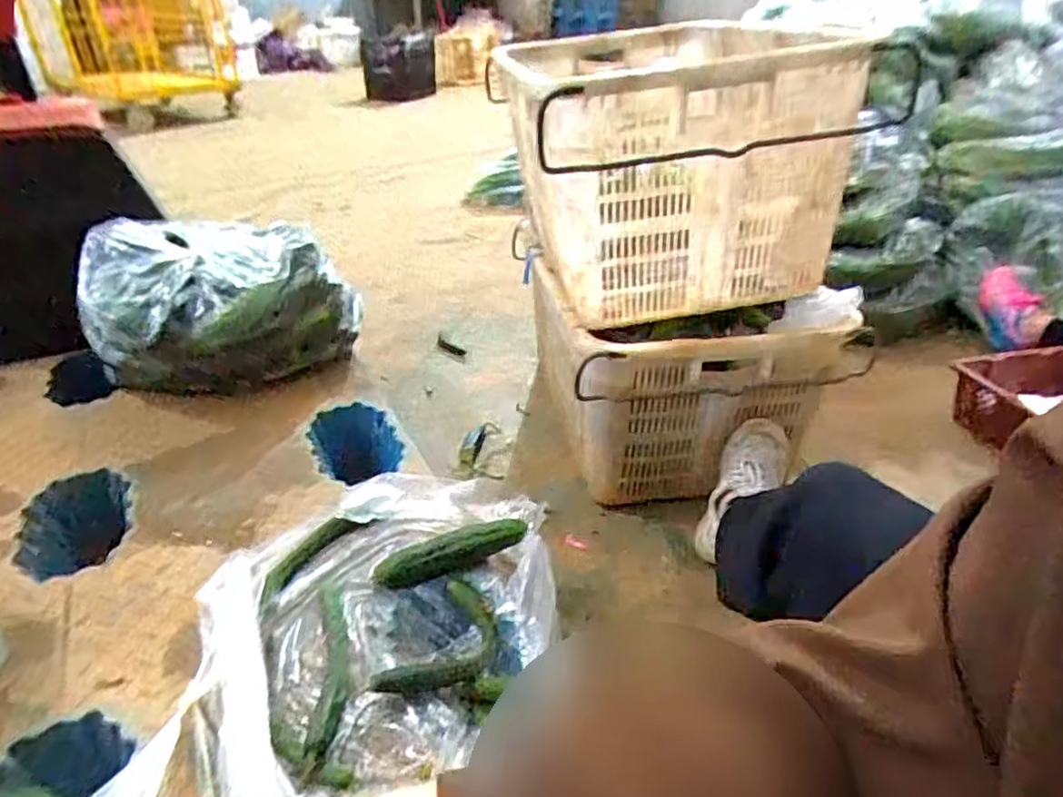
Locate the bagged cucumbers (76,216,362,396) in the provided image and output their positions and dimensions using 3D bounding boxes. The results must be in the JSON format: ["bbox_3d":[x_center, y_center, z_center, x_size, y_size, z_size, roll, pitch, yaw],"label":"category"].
[{"bbox_3d":[-0.574,-0.189,1.186,0.437,0.221,0.328,-13,35,-20],"label":"bagged cucumbers"}]

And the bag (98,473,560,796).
[{"bbox_3d":[-0.160,0.244,0.712,0.367,0.161,0.463,0,33,-1],"label":"bag"}]

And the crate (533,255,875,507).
[{"bbox_3d":[0.233,-0.062,1.202,0.404,0.323,0.471,-6,33,-10],"label":"crate"}]

